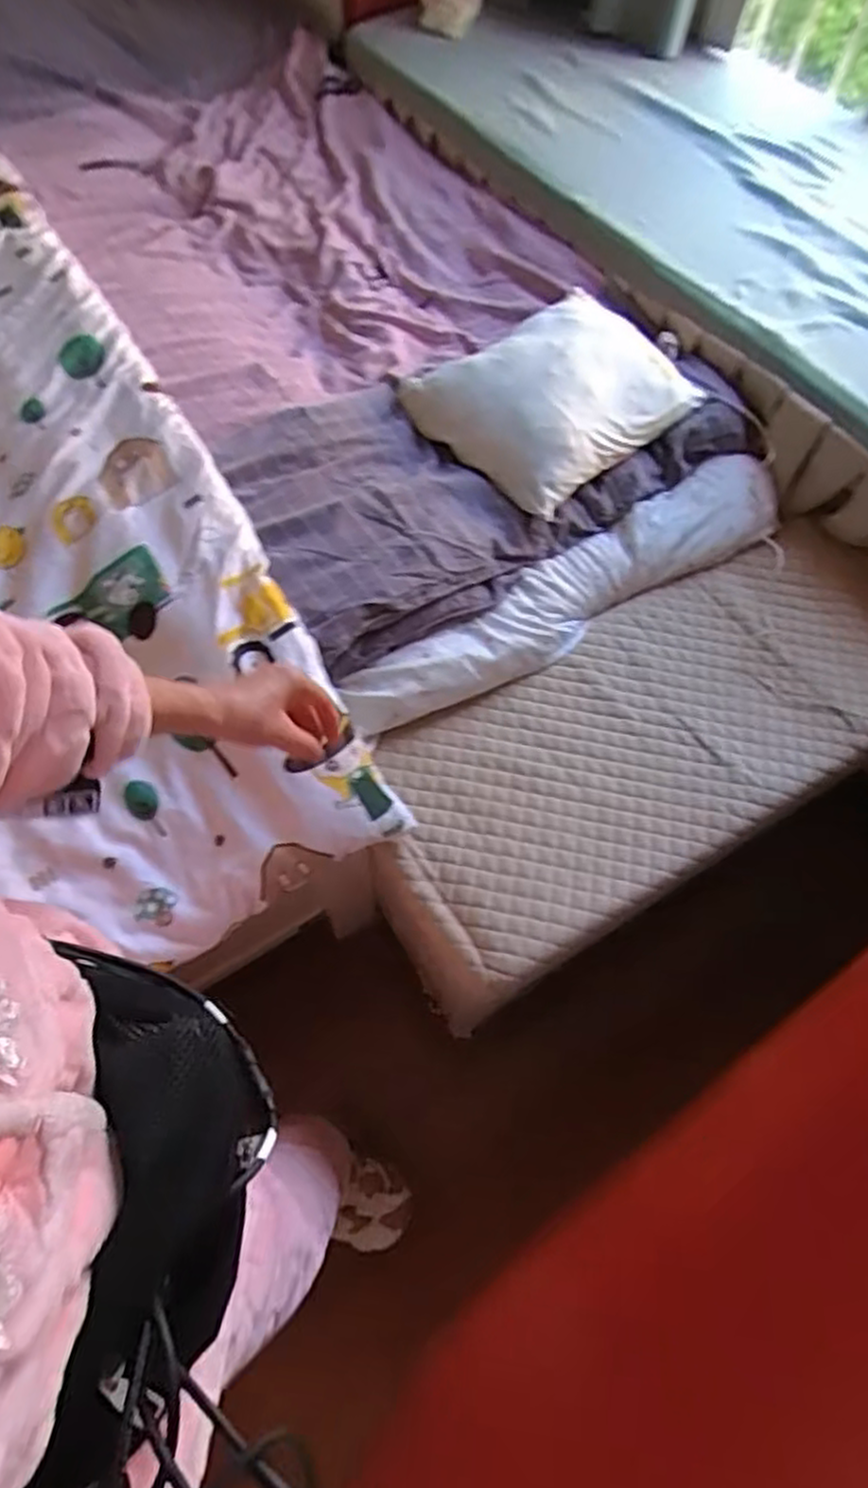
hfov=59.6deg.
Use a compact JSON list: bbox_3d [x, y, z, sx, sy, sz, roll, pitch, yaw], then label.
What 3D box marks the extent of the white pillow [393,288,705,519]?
[{"bbox_3d":[0.191,-0.555,1.157,0.394,0.076,0.308,-38,70,-20],"label":"white pillow"}]

